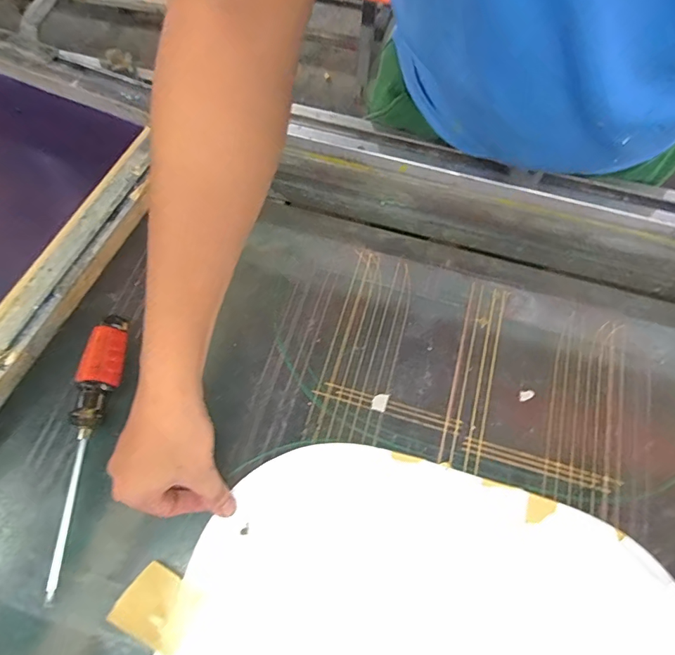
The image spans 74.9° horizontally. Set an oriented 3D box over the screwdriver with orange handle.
[{"bbox_3d":[-0.219,0.100,0.386,0.028,0.033,0.232,1,66,0],"label":"screwdriver with orange handle"}]

